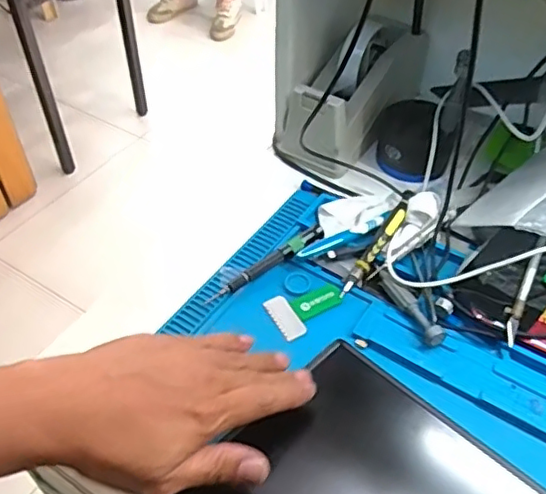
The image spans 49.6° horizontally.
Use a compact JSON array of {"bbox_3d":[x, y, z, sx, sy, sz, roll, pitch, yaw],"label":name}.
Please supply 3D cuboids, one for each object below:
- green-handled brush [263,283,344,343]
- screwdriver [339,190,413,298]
[{"bbox_3d":[0.029,0.050,0.514,0.062,0.004,0.044,-24,52,-21],"label":"green-handled brush"},{"bbox_3d":[0.097,-0.004,0.544,0.017,0.014,0.125,28,66,23],"label":"screwdriver"}]

